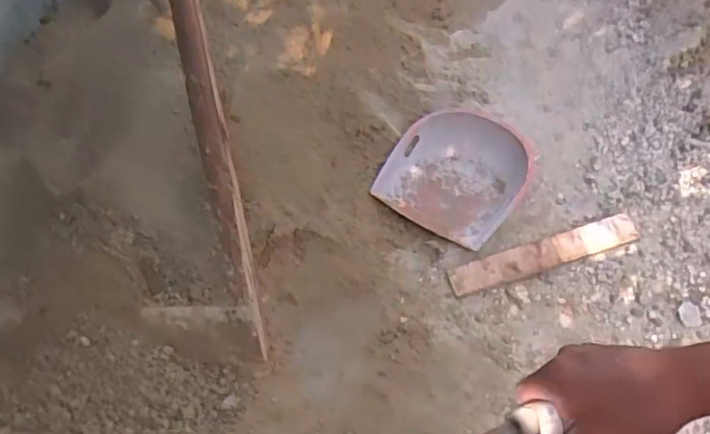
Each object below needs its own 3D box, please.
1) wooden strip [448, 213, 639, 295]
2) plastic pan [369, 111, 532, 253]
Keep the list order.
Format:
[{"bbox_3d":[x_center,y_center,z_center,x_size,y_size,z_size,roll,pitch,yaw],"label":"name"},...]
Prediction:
[{"bbox_3d":[0.507,0.098,1.598,0.514,0.020,0.085,-18,62,-2],"label":"wooden strip"},{"bbox_3d":[0.317,-0.145,1.797,0.396,0.107,0.437,27,58,25],"label":"plastic pan"}]

